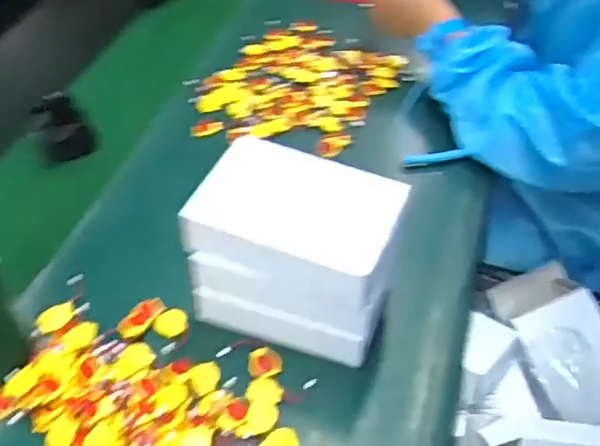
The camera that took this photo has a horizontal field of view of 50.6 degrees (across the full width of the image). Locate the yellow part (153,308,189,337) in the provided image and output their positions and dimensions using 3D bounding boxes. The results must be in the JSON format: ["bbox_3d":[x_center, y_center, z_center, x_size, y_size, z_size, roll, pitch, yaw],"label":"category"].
[{"bbox_3d":[-0.104,0.081,0.513,0.024,0.005,0.028,26,46,6],"label":"yellow part"}]

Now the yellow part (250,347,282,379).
[{"bbox_3d":[-0.028,0.107,0.491,0.026,0.004,0.025,0,48,0],"label":"yellow part"}]

